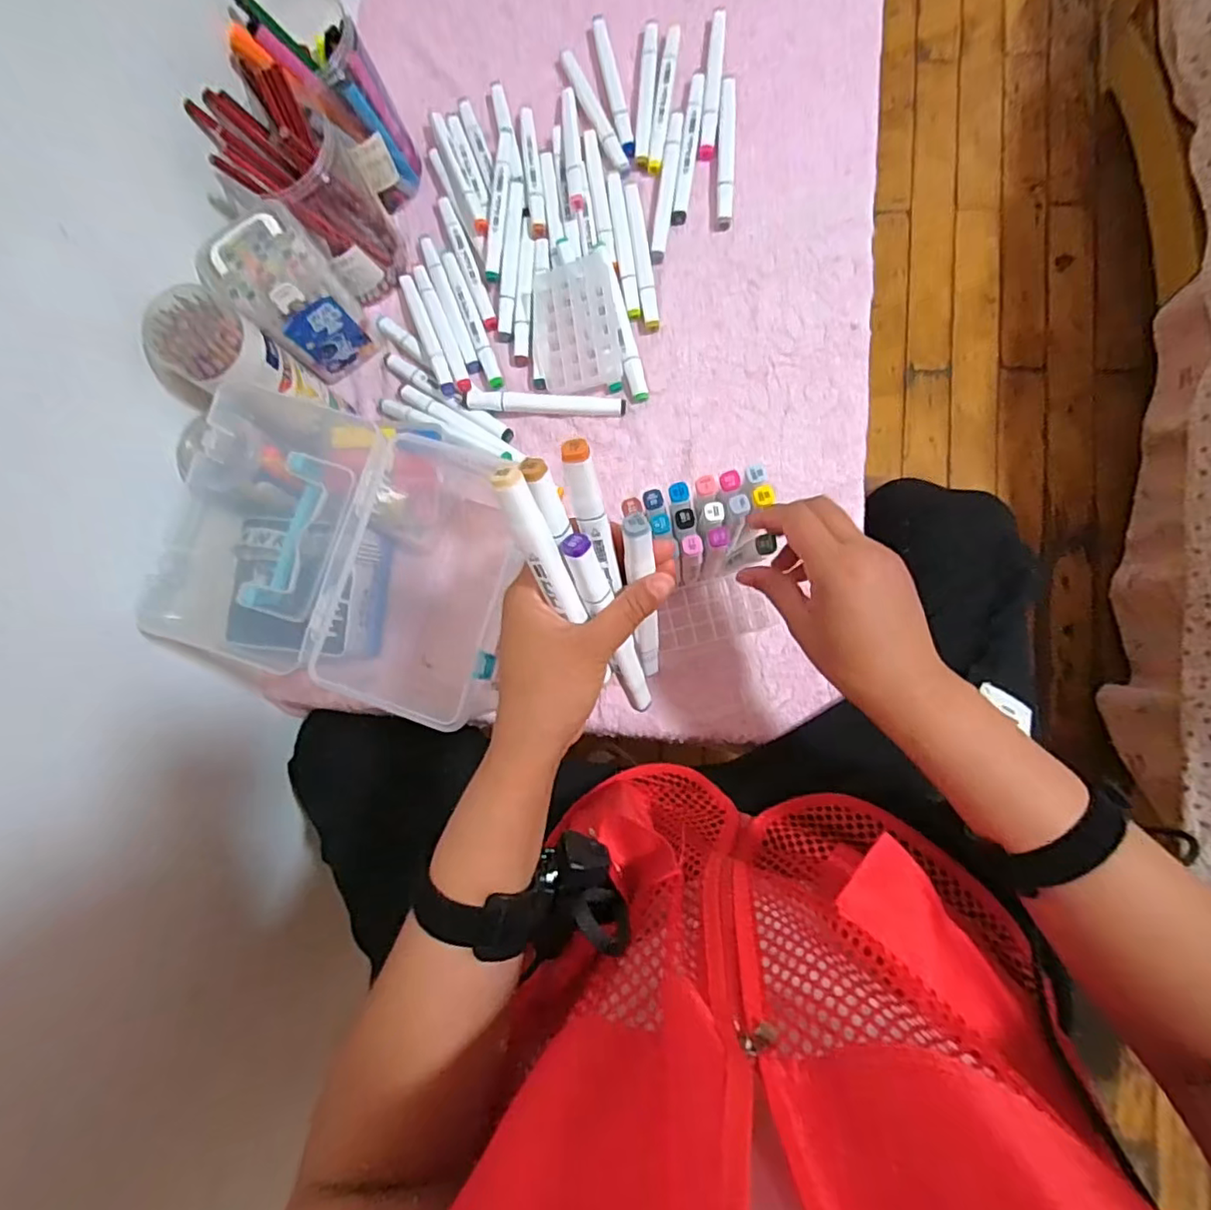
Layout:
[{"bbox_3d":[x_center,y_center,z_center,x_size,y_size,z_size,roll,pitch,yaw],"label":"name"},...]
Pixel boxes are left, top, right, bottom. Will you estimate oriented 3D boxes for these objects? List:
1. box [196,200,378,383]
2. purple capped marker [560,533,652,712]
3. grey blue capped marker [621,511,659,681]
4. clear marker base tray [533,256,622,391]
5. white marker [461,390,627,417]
[{"bbox_3d":[-0.273,-0.275,0.530,0.086,0.129,0.062,-43,80,1],"label":"box"},{"bbox_3d":[0.005,0.017,0.348,0.017,0.148,0.012,-19,44,2],"label":"purple capped marker"},{"bbox_3d":[0.024,0.000,0.356,0.016,0.148,0.011,-7,53,4],"label":"grey blue capped marker"},{"bbox_3d":[-0.029,-0.263,0.557,0.081,0.018,0.119,-5,90,20],"label":"clear marker base tray"},{"bbox_3d":[-0.059,-0.191,0.562,0.153,0.015,0.020,5,84,5],"label":"white marker"}]

